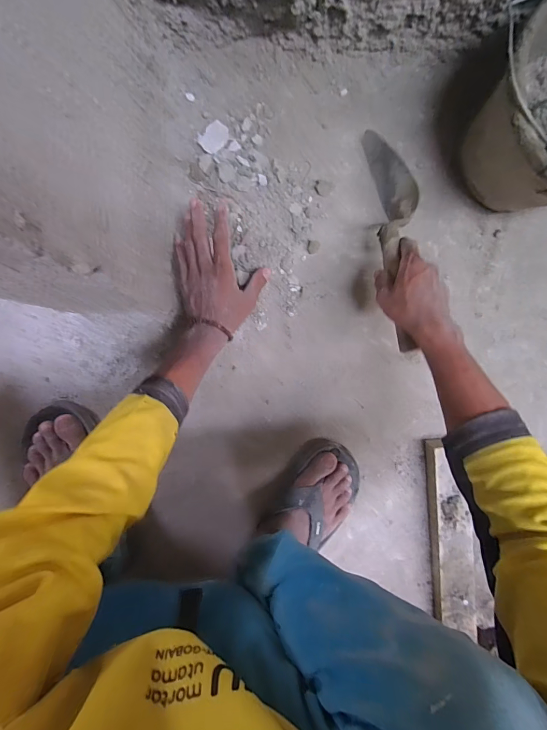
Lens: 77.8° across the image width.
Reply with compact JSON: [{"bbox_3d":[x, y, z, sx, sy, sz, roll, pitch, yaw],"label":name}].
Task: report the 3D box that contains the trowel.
[{"bbox_3d":[0.169,-0.179,0.476,0.054,0.062,0.326,0,78,-5],"label":"trowel"}]

